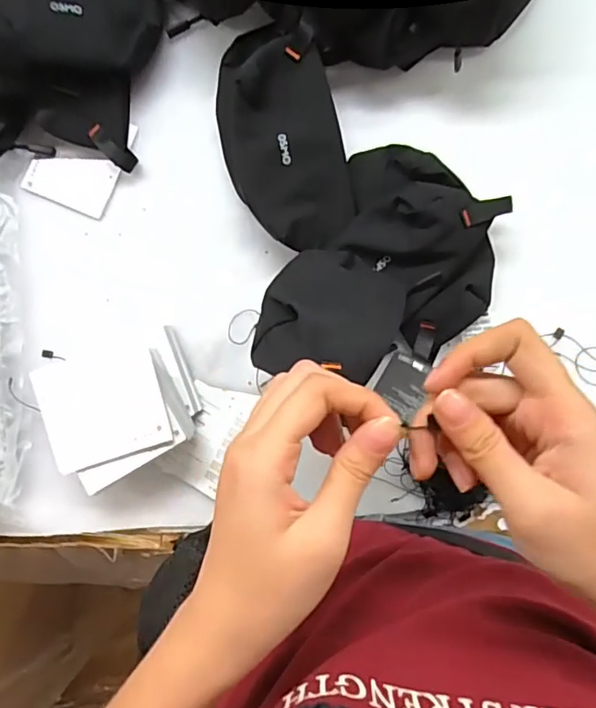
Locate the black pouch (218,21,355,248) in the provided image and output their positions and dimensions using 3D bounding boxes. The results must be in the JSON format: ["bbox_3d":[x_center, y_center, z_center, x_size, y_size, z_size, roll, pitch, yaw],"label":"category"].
[{"bbox_3d":[-0.015,-0.204,0.501,0.112,0.067,0.229,-13,87,4],"label":"black pouch"}]

